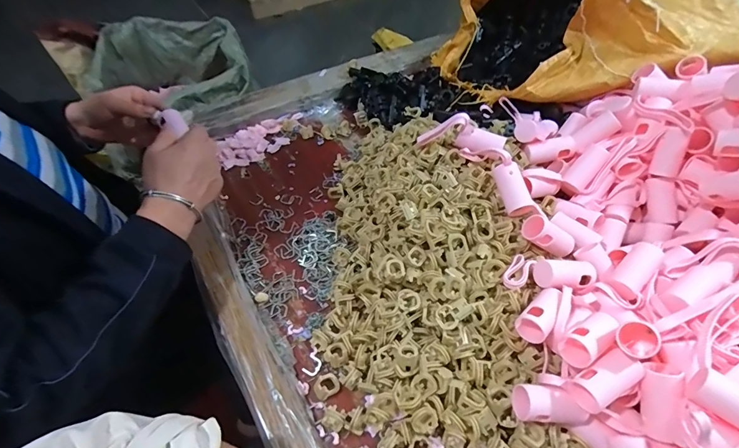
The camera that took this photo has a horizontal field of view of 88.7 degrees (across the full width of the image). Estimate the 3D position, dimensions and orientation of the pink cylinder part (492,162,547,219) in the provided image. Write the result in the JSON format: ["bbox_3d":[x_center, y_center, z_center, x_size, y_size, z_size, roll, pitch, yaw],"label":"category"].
[{"bbox_3d":[0.179,-0.038,0.468,0.034,0.029,0.075,-26,86,-23],"label":"pink cylinder part"}]

